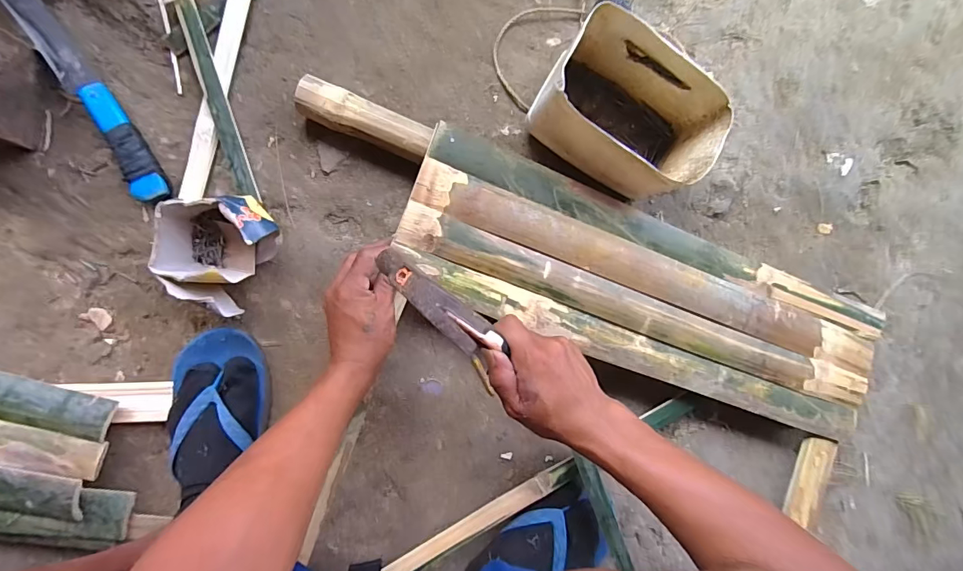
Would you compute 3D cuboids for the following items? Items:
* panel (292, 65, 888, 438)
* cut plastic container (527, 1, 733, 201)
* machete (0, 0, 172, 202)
[{"bbox_3d":[0.143,-0.015,0.519,0.732,0.035,0.182,24,87,-8],"label":"panel"},{"bbox_3d":[0.157,-0.189,0.505,0.184,0.133,0.129,27,88,-8],"label":"cut plastic container"},{"bbox_3d":[-0.450,-0.243,0.484,0.043,0.035,0.344,-33,96,-6],"label":"machete"}]

